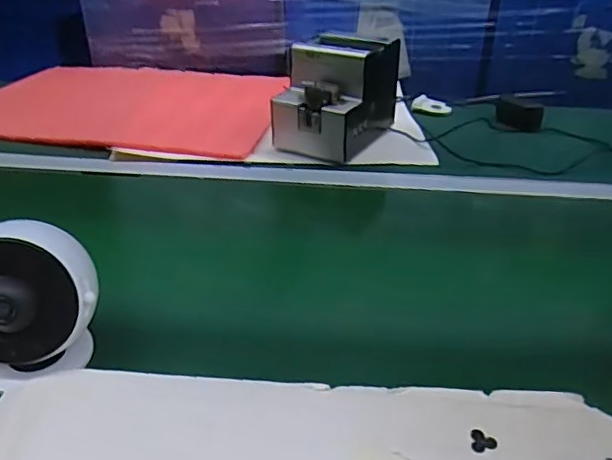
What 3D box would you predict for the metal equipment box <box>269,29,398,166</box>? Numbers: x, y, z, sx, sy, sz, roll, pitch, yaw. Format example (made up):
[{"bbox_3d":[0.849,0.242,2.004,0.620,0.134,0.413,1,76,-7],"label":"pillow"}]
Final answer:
[{"bbox_3d":[0.049,-0.208,0.884,0.129,0.153,0.188,17,35,24],"label":"metal equipment box"}]

